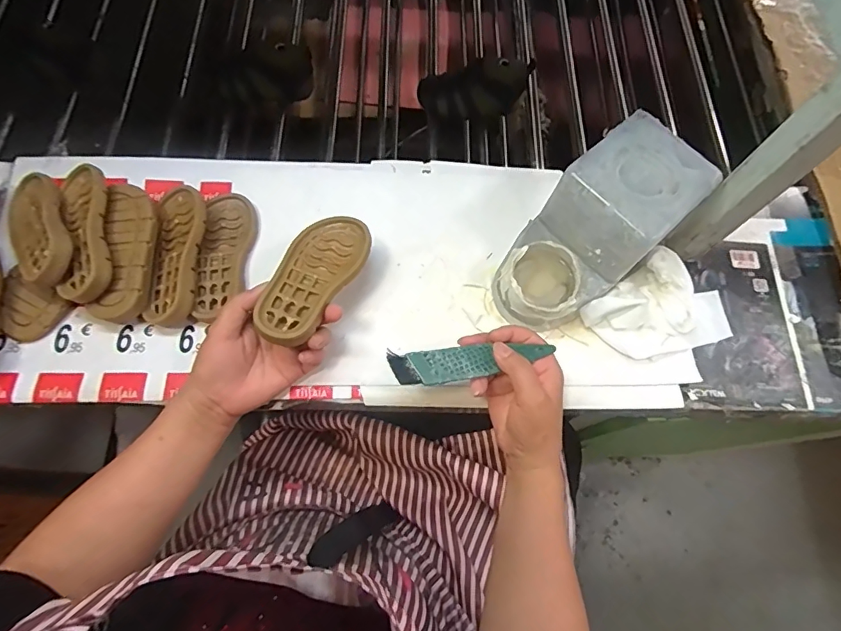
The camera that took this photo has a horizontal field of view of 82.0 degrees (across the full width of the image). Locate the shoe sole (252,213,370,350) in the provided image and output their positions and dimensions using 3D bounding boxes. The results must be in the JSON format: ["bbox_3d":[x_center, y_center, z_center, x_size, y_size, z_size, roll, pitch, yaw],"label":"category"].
[{"bbox_3d":[-0.096,-0.036,0.435,0.066,0.016,0.139,23,59,6],"label":"shoe sole"}]

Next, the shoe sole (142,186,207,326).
[{"bbox_3d":[-0.239,-0.059,0.475,0.052,0.021,0.139,-9,70,24],"label":"shoe sole"}]

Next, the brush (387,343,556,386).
[{"bbox_3d":[0.045,0.041,0.415,0.140,0.006,0.030,-6,70,-7],"label":"brush"}]

